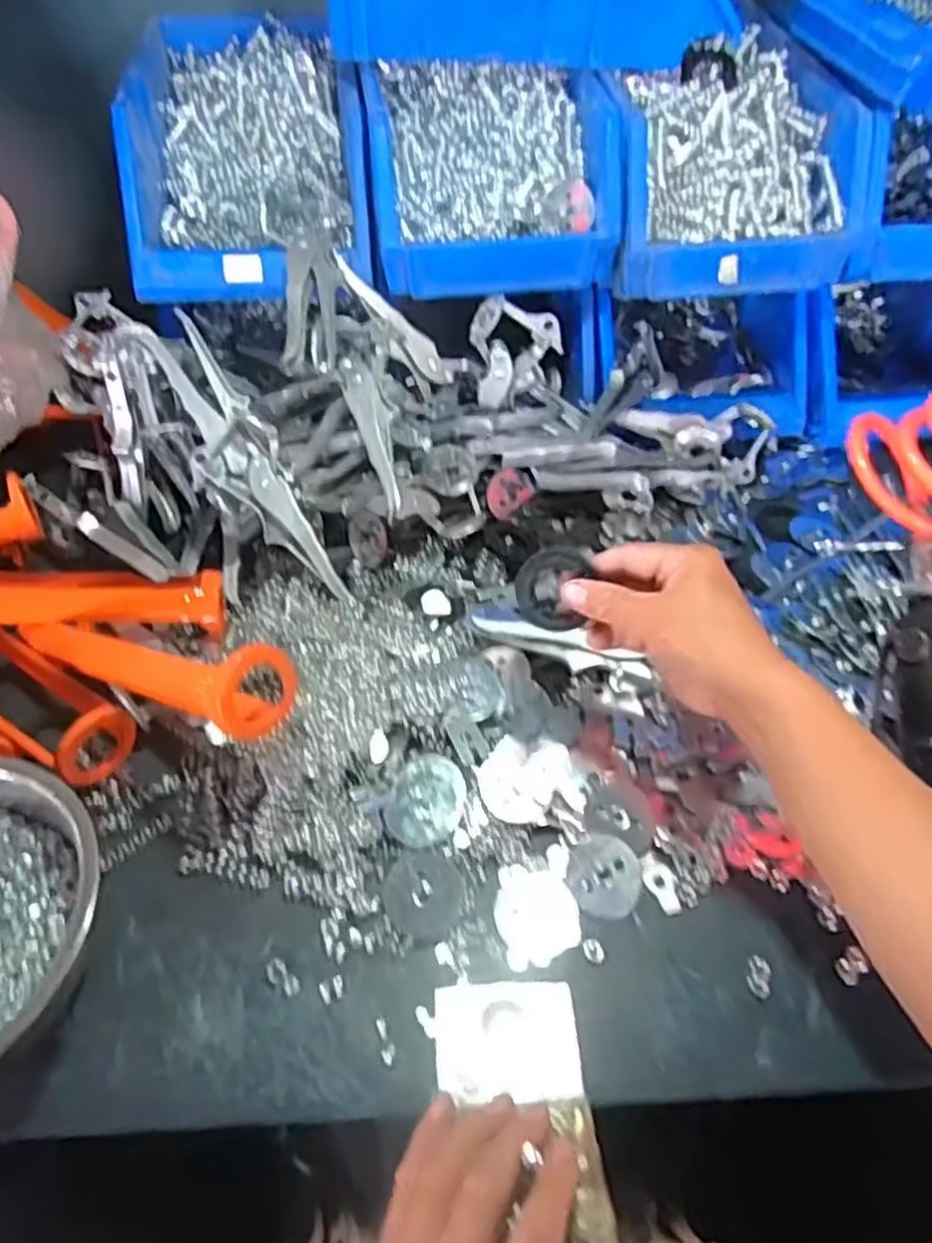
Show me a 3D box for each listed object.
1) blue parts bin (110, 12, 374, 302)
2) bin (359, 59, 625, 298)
[{"bbox_3d":[-0.198,-0.442,0.715,0.193,0.118,0.349,-7,49,-6],"label":"blue parts bin"},{"bbox_3d":[0.018,-0.390,0.674,0.194,0.121,0.188,-6,49,-6],"label":"bin"}]

